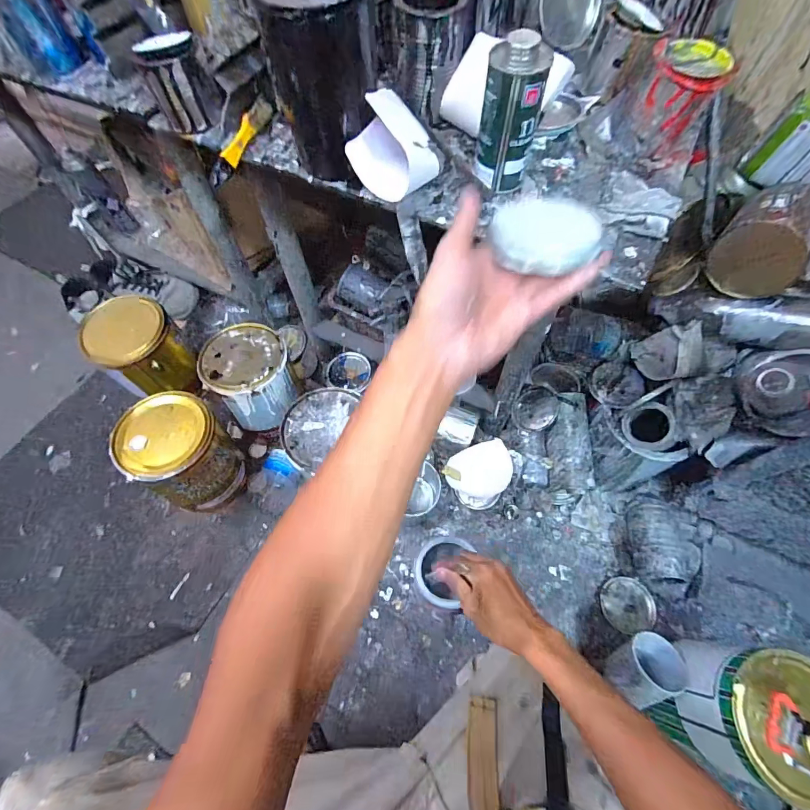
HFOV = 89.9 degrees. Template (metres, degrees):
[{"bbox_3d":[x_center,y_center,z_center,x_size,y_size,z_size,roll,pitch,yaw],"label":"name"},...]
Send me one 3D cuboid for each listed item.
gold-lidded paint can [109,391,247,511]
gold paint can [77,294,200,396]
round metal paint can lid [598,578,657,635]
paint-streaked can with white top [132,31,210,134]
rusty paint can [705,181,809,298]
[{"bbox_3d":[-0.412,0.099,0.770,0.151,0.230,0.152,-1,62,1],"label":"gold-lidded paint can"},{"bbox_3d":[-0.548,-0.115,0.858,0.150,0.194,0.151,-1,62,1],"label":"gold paint can"},{"bbox_3d":[0.405,0.363,0.738,0.087,0.021,0.091,-1,62,1],"label":"round metal paint can lid"},{"bbox_3d":[-0.262,-0.369,0.467,0.062,0.074,0.052,-11,62,-4],"label":"paint-streaked can with white top"},{"bbox_3d":[0.510,-0.228,0.561,0.138,0.097,0.107,-40,68,-18],"label":"rusty paint can"}]

